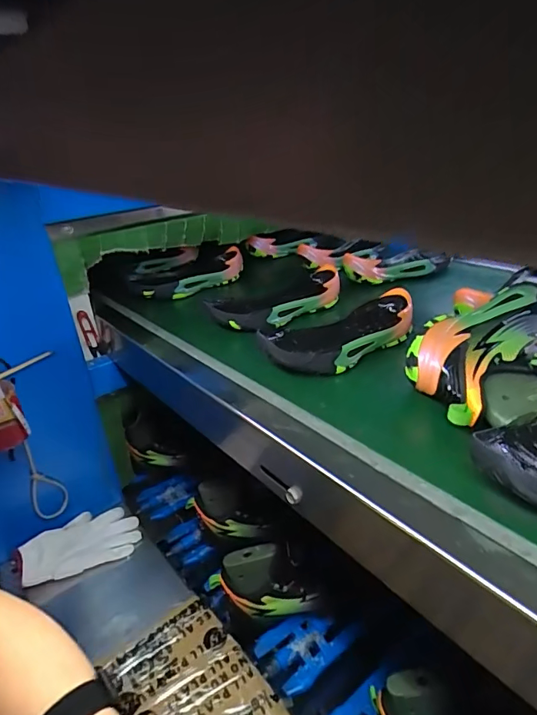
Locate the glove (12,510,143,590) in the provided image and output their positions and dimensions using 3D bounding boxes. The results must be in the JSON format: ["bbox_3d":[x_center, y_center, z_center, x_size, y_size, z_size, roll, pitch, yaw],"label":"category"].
[{"bbox_3d":[-0.333,0.323,0.803,0.199,0.023,0.110,-5,36,-32],"label":"glove"}]

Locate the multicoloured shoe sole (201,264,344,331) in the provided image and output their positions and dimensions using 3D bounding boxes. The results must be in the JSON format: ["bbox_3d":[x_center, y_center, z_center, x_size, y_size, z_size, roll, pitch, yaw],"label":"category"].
[{"bbox_3d":[0.019,-0.098,0.752,0.221,0.053,0.109,-23,24,-37],"label":"multicoloured shoe sole"}]

